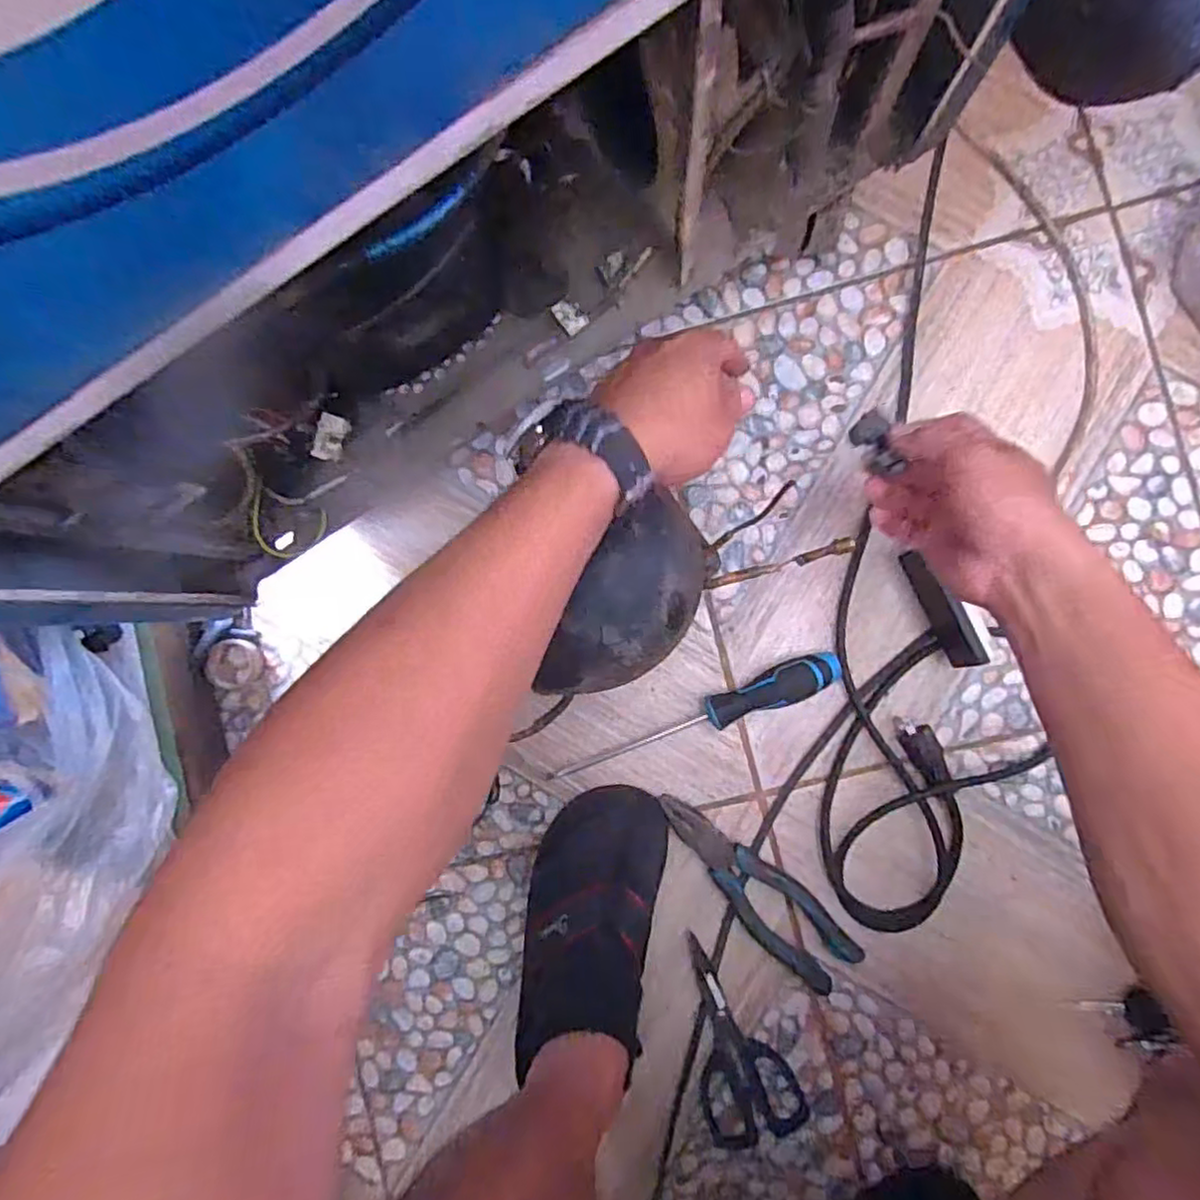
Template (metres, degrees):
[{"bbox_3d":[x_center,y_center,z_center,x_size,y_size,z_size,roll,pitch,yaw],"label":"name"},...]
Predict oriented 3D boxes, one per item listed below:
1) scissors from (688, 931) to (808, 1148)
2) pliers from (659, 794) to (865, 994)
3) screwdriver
[{"bbox_3d":[0.113,0.368,0.553,0.081,0.009,0.178,-16,88,4],"label":"scissors"},{"bbox_3d":[0.128,0.235,0.546,0.058,0.022,0.201,-43,86,3],"label":"pliers"},{"bbox_3d":[0.076,0.099,0.545,0.252,0.031,0.029,-23,87,4],"label":"screwdriver"}]

